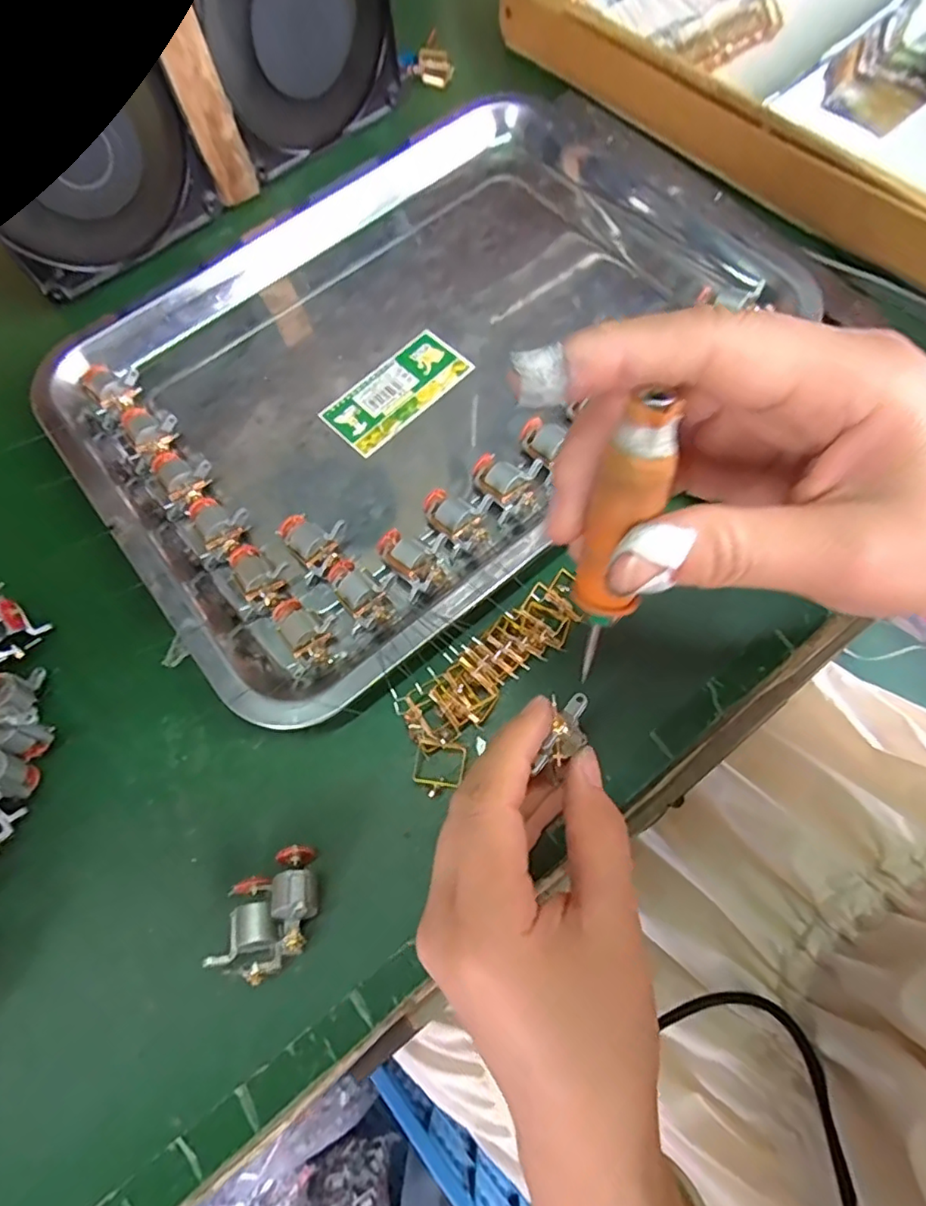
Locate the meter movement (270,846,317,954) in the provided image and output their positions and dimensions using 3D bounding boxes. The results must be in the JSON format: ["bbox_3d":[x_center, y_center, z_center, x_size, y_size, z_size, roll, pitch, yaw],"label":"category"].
[{"bbox_3d":[-0.062,0.111,0.223,0.016,0.020,0.036,-8,70,1],"label":"meter movement"}]

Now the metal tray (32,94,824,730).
[{"bbox_3d":[-0.026,-0.145,0.323,0.362,0.031,0.273,-41,74,-11],"label":"metal tray"}]

